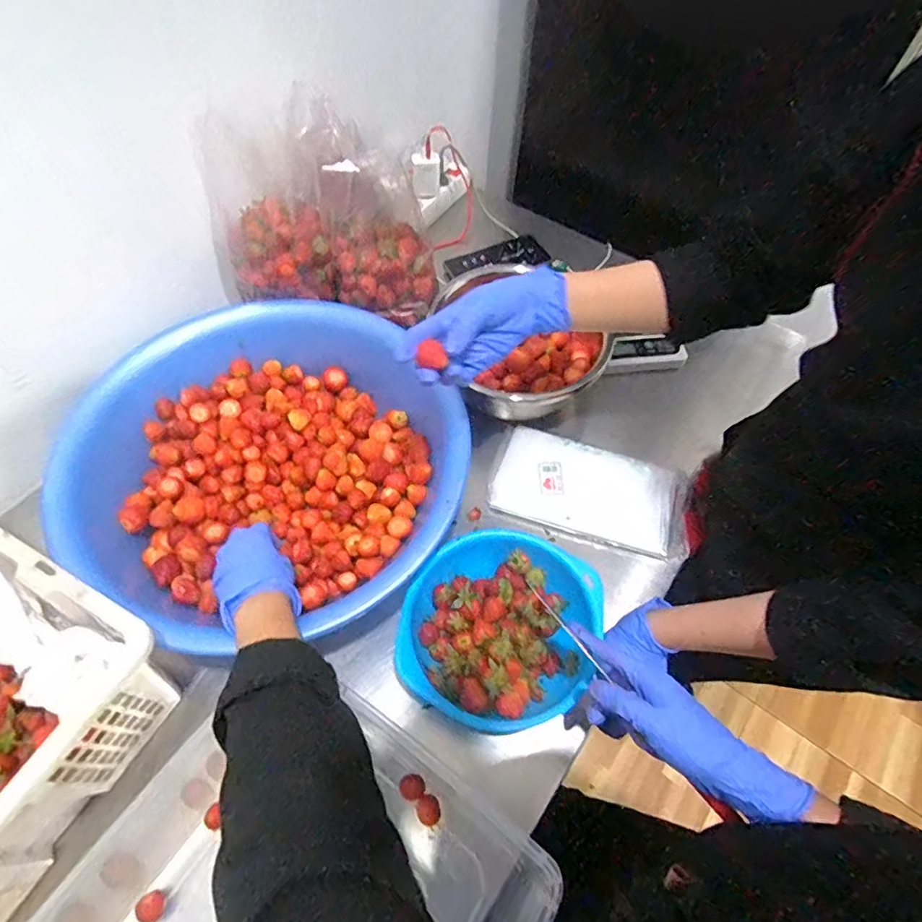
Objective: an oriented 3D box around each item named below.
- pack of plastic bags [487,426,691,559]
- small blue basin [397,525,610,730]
[{"bbox_3d":[0.158,0.037,0.677,0.231,0.033,0.122,18,60,10],"label":"pack of plastic bags"},{"bbox_3d":[0.038,0.173,0.559,0.184,0.079,0.181,1,58,-1],"label":"small blue basin"}]

